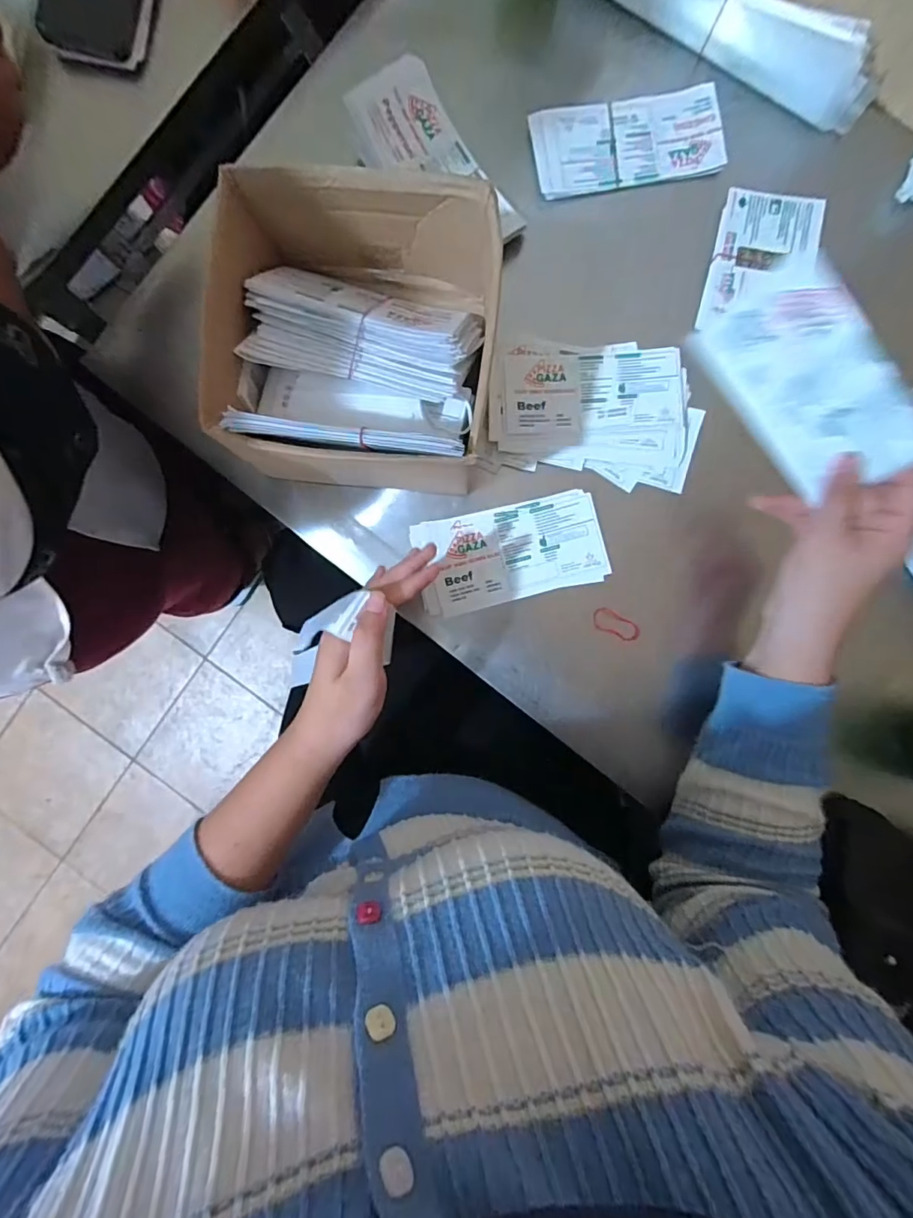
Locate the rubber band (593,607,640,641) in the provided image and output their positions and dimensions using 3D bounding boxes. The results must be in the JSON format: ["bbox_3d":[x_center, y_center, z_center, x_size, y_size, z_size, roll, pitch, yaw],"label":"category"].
[{"bbox_3d":[0.137,0.013,0.427,0.042,0.005,0.020,23,91,2],"label":"rubber band"}]

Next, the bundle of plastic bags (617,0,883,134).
[{"bbox_3d":[0.217,-0.485,0.396,0.270,0.049,0.050,33,91,2],"label":"bundle of plastic bags"}]

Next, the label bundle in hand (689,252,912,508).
[{"bbox_3d":[0.227,-0.143,0.321,0.076,0.009,0.142,-32,87,39],"label":"label bundle in hand"}]

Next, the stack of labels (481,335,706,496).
[{"bbox_3d":[0.116,-0.168,0.421,0.173,0.007,0.113,8,91,2],"label":"stack of labels"}]

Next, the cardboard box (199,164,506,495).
[{"bbox_3d":[-0.068,-0.196,0.372,0.183,0.114,0.171,5,90,2],"label":"cardboard box"}]

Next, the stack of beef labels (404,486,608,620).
[{"bbox_3d":[0.046,-0.048,0.424,0.155,0.011,0.080,-12,90,2],"label":"stack of beef labels"}]

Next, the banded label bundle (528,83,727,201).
[{"bbox_3d":[0.144,-0.397,0.422,0.156,0.011,0.075,-9,90,2],"label":"banded label bundle"}]

